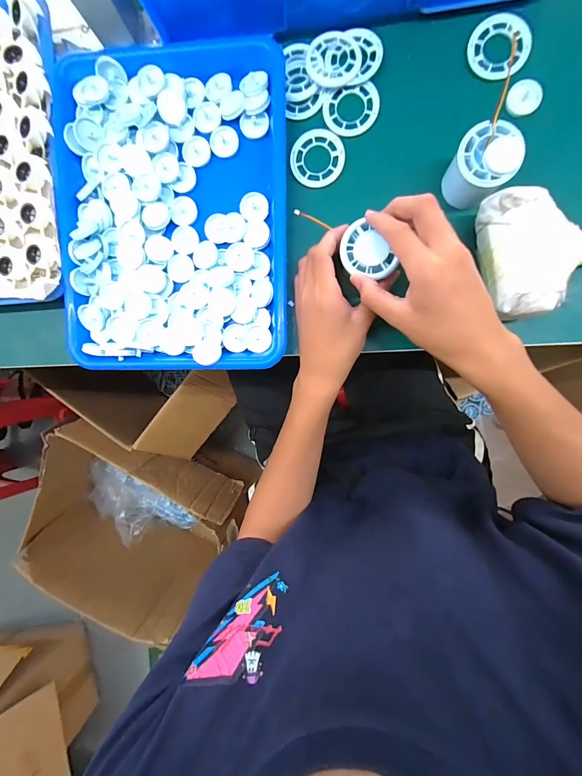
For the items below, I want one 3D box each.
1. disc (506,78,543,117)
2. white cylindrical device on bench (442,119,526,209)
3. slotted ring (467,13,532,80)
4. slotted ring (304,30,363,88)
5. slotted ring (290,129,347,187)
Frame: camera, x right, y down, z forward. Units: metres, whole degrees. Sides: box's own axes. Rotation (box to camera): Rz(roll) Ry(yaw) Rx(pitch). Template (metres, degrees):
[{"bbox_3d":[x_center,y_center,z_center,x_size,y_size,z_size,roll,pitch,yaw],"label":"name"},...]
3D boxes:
[{"bbox_3d":[0.234,-0.292,0.324,0.031,0.005,0.029,0,94,7],"label":"disc"},{"bbox_3d":[0.182,-0.214,0.316,0.053,0.057,0.051,0,94,7],"label":"white cylindrical device on bench"},{"bbox_3d":[0.208,-0.341,0.323,0.059,0.004,0.058,0,94,7],"label":"slotted ring"},{"bbox_3d":[0.045,-0.344,0.336,0.055,0.004,0.051,0,95,4],"label":"slotted ring"},{"bbox_3d":[0.028,-0.251,0.351,0.058,0.004,0.058,0,94,7],"label":"slotted ring"}]

